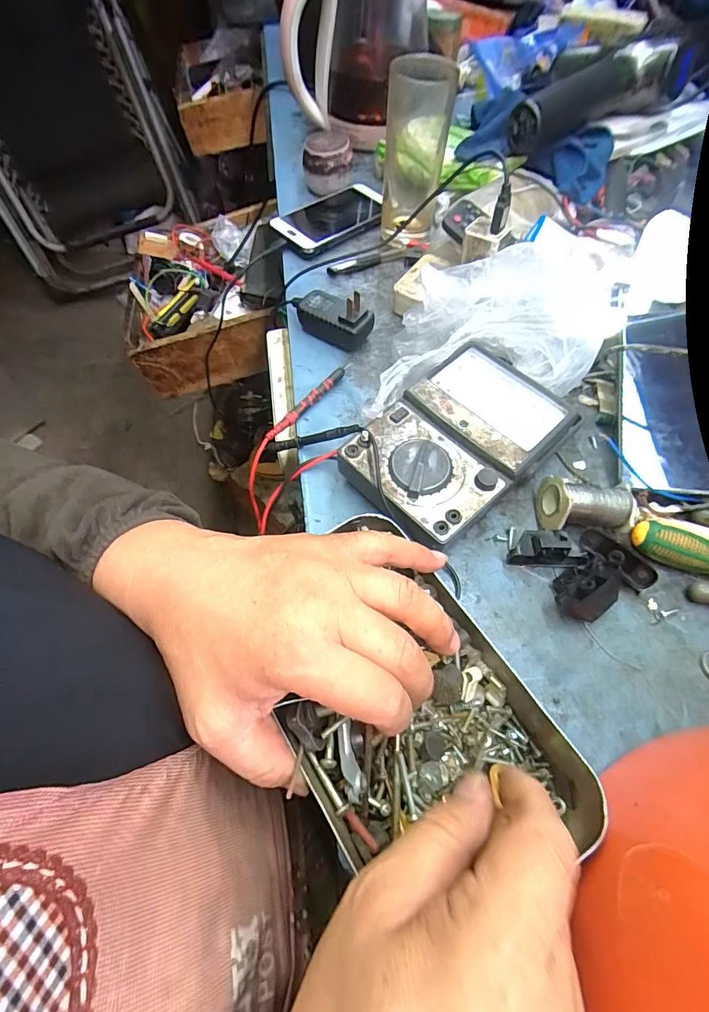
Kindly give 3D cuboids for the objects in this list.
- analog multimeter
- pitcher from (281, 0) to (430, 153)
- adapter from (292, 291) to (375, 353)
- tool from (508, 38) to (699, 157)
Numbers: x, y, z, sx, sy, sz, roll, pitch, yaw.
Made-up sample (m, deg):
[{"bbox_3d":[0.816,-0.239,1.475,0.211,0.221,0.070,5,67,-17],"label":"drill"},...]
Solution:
[{"bbox_3d":[0.084,-0.051,0.359,0.176,0.049,0.116,-37,68,-20],"label":"analog multimeter"},{"bbox_3d":[0.001,-0.598,0.560,0.184,0.183,0.115,2,61,-1],"label":"pitcher"},{"bbox_3d":[-0.025,-0.191,0.434,0.087,0.044,0.040,30,64,14],"label":"adapter"},{"bbox_3d":[0.275,-0.479,0.509,0.219,0.060,0.062,-25,64,-1],"label":"tool"}]

